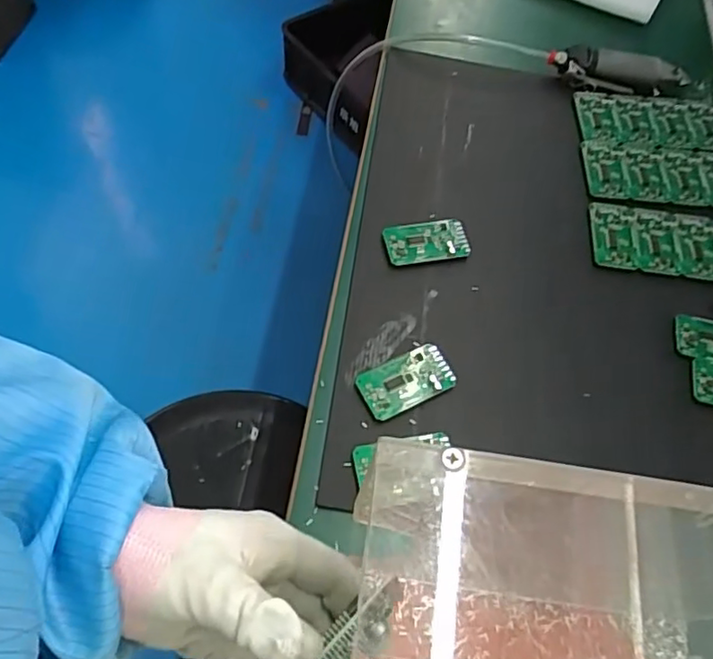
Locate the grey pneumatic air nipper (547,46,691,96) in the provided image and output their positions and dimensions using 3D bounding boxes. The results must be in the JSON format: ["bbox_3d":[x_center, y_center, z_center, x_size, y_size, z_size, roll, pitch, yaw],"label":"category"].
[{"bbox_3d":[0.295,-0.289,0.684,0.154,0.031,0.042,0,61,-6],"label":"grey pneumatic air nipper"}]

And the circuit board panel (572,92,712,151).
[{"bbox_3d":[0.323,-0.224,0.670,0.169,0.005,0.077,4,61,-4],"label":"circuit board panel"}]

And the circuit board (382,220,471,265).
[{"bbox_3d":[0.062,-0.080,0.551,0.073,0.009,0.039,-6,65,-5],"label":"circuit board"}]

